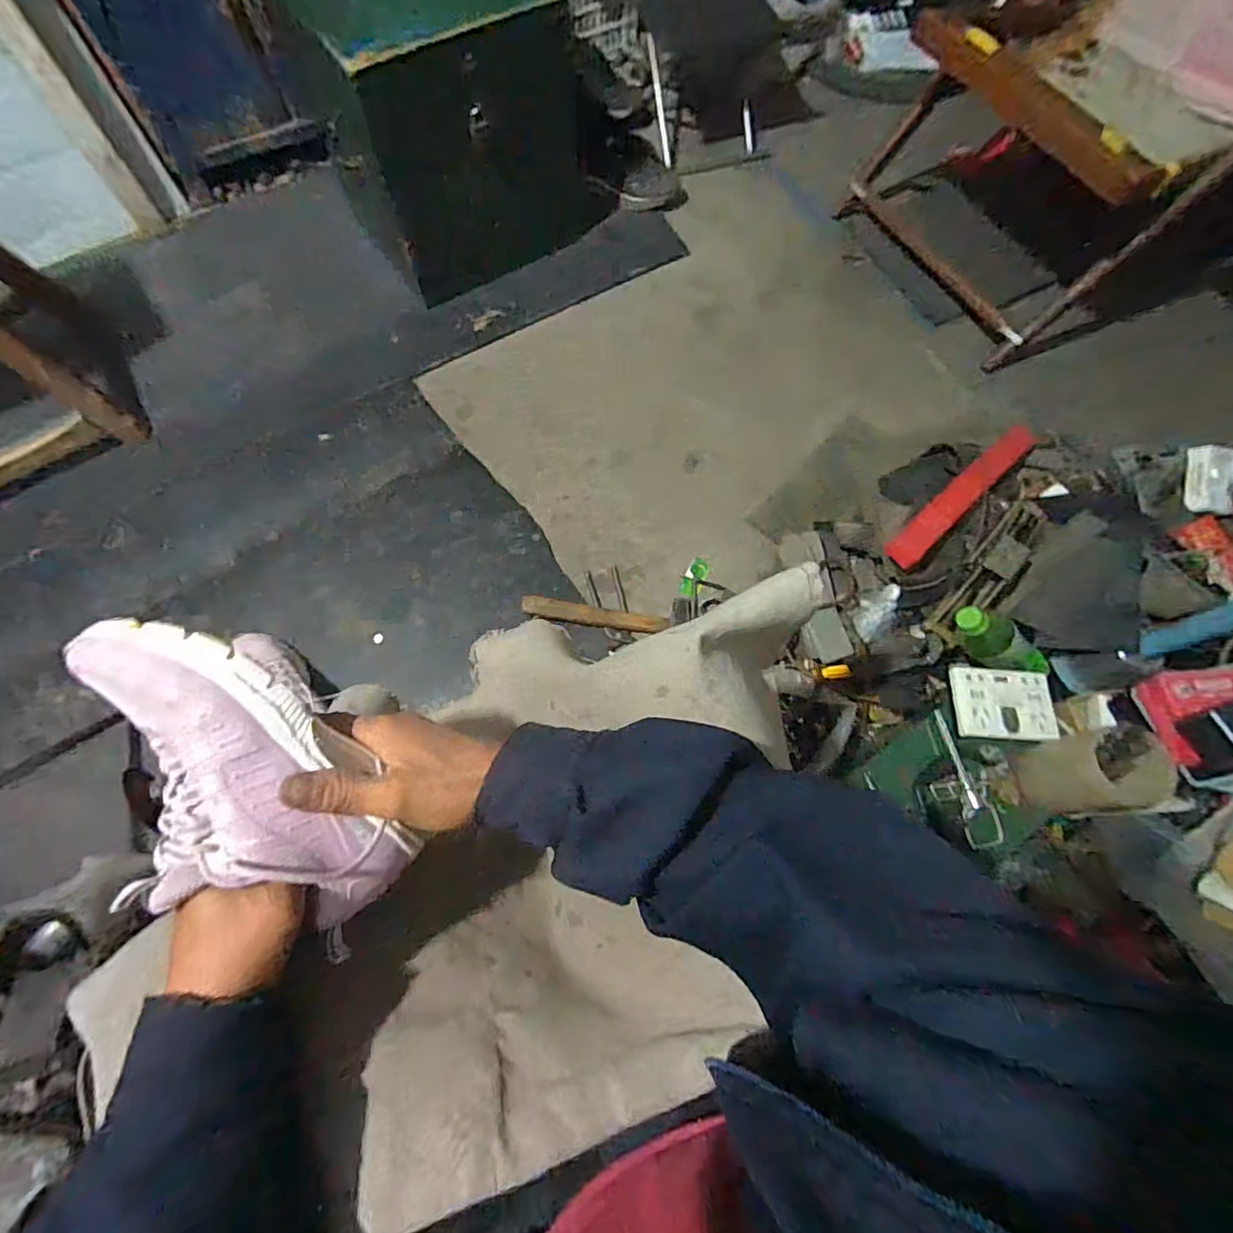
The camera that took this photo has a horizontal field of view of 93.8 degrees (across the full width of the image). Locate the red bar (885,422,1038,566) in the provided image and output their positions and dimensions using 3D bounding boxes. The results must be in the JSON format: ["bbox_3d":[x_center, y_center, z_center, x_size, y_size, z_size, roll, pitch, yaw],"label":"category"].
[{"bbox_3d":[0.549,-0.199,0.903,0.329,0.038,0.051,-40,76,-15],"label":"red bar"}]

